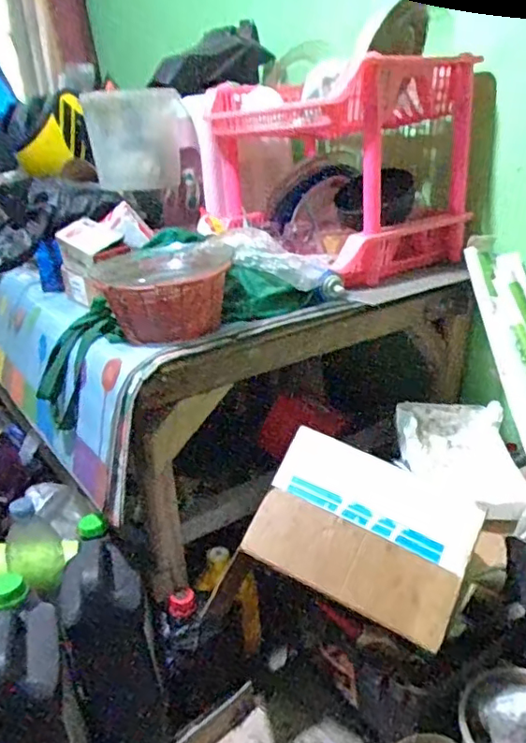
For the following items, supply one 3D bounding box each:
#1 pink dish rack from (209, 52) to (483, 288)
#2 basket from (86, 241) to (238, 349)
[{"bbox_3d":[0.138,-0.398,1.147,0.329,0.340,0.465,-17,25,-28],"label":"pink dish rack"},{"bbox_3d":[-0.146,-0.117,0.858,0.185,0.111,0.184,-15,24,-23],"label":"basket"}]

